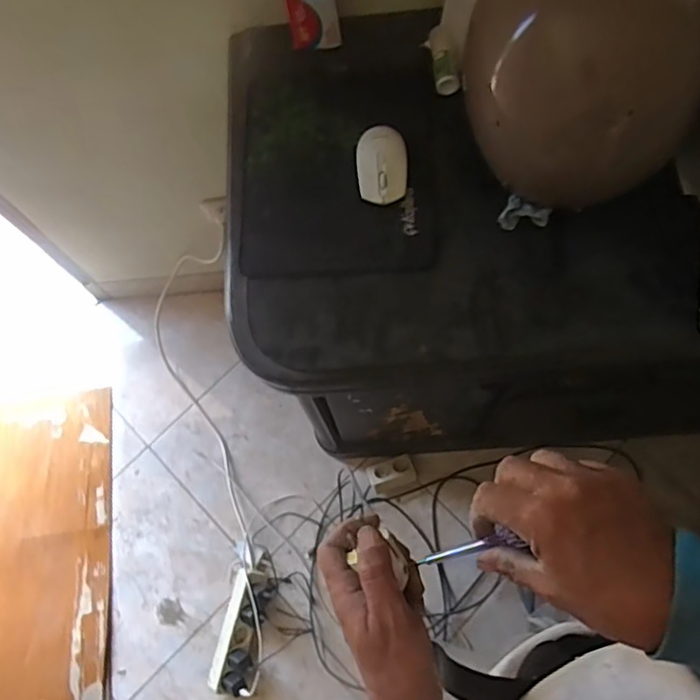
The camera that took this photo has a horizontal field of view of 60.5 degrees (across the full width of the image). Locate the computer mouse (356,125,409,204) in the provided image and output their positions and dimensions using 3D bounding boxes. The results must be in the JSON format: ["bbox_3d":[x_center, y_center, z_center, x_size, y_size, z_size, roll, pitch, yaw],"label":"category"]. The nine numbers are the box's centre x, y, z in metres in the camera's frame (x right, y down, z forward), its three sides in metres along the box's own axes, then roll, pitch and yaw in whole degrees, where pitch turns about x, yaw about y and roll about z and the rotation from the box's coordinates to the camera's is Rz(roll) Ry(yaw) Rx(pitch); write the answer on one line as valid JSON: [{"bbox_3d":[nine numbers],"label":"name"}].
[{"bbox_3d":[0.038,-0.219,0.712,0.061,0.032,0.094,-4,72,1],"label":"computer mouse"}]

